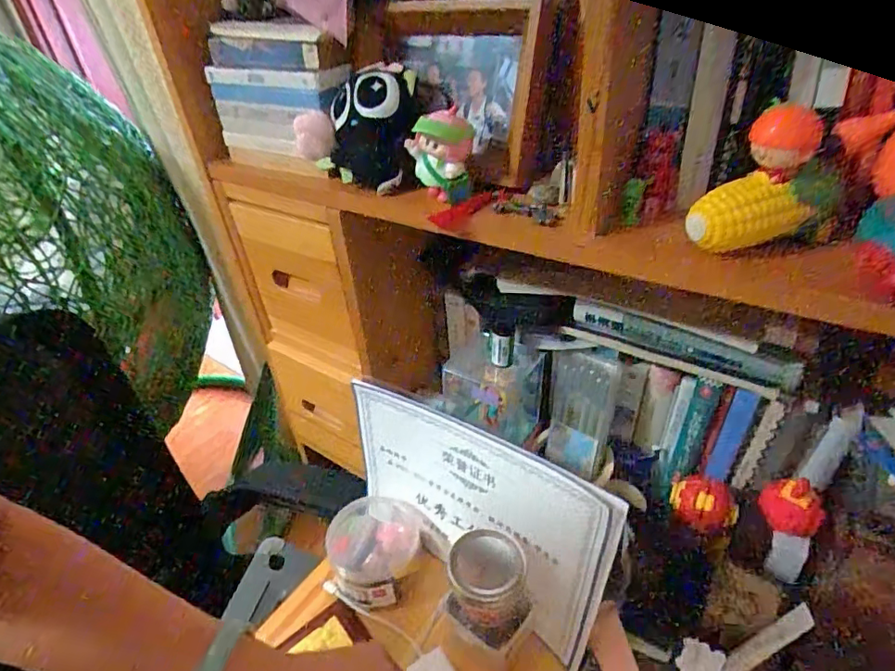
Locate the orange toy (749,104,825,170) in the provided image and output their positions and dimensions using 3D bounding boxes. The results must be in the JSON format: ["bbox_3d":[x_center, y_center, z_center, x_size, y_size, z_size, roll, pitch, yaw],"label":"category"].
[{"bbox_3d":[0.197,-0.117,0.311,0.034,0.030,0.032,17,41,29],"label":"orange toy"}]

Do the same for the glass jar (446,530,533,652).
[{"bbox_3d":[0.037,0.237,0.497,0.078,0.086,0.072,-4,35,3],"label":"glass jar"}]

